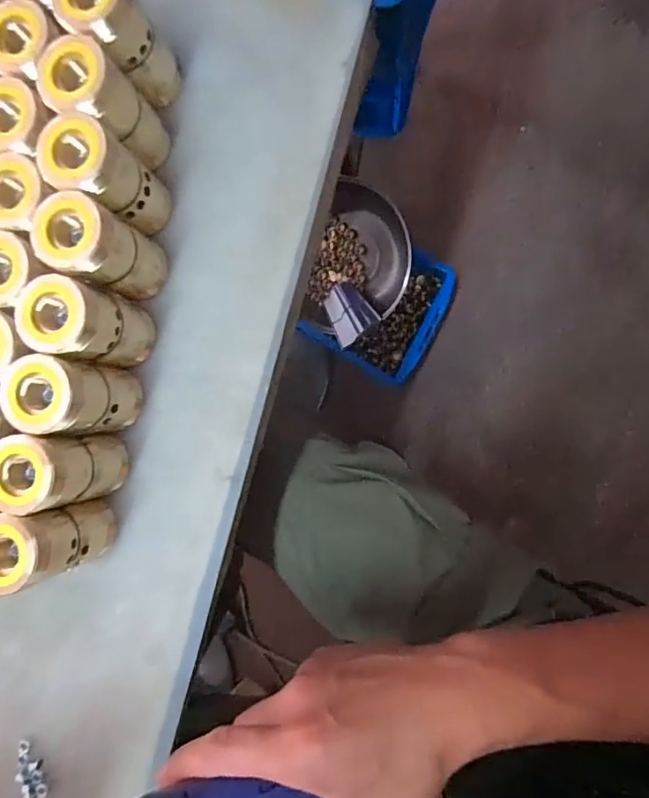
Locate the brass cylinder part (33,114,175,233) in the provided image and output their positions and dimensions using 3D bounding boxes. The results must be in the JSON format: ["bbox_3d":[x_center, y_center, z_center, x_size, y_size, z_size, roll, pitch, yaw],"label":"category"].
[{"bbox_3d":[-0.127,-0.129,0.289,0.044,0.069,0.036,25,93,8],"label":"brass cylinder part"}]

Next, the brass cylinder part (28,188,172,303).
[{"bbox_3d":[-0.126,-0.086,0.288,0.041,0.072,0.038,0,89,9],"label":"brass cylinder part"}]

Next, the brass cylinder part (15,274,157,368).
[{"bbox_3d":[-0.134,-0.043,0.286,0.041,0.071,0.040,0,89,9],"label":"brass cylinder part"}]

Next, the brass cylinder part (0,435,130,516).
[{"bbox_3d":[-0.152,0.041,0.285,0.042,0.071,0.042,-5,88,8],"label":"brass cylinder part"}]

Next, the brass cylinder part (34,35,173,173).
[{"bbox_3d":[-0.126,-0.169,0.292,0.042,0.076,0.041,-38,84,6],"label":"brass cylinder part"}]

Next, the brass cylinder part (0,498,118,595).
[{"bbox_3d":[-0.158,0.080,0.286,0.040,0.073,0.038,0,89,9],"label":"brass cylinder part"}]

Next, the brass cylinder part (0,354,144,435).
[{"bbox_3d":[-0.142,0.000,0.286,0.039,0.069,0.040,-1,89,9],"label":"brass cylinder part"}]

